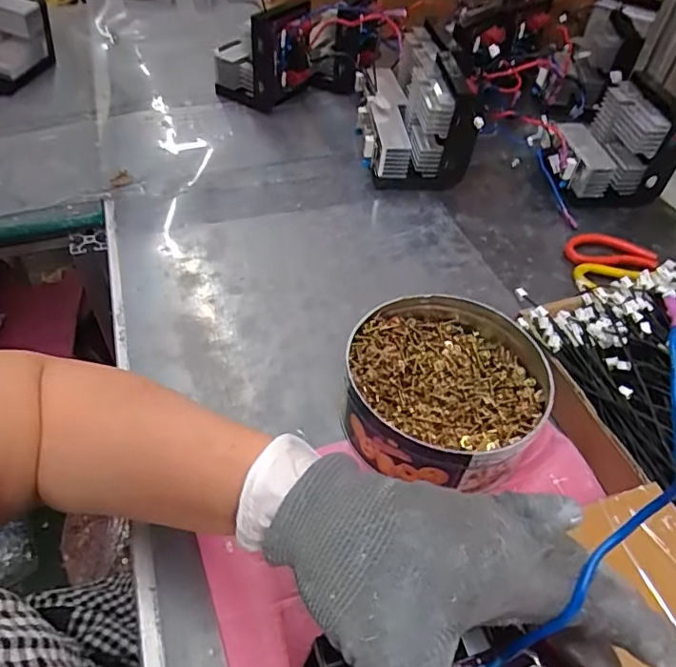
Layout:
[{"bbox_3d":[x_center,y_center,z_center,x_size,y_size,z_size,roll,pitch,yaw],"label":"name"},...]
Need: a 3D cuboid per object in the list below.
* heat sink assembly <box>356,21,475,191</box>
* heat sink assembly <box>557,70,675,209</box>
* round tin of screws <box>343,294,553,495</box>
[{"bbox_3d":[0.089,-0.286,0.672,0.122,0.118,0.203,1,48,-2],"label":"heat sink assembly"},{"bbox_3d":[0.326,-0.231,0.644,0.117,0.114,0.118,2,48,-1],"label":"heat sink assembly"},{"bbox_3d":[0.083,0.040,0.417,0.147,0.058,0.164,33,55,24],"label":"round tin of screws"}]

